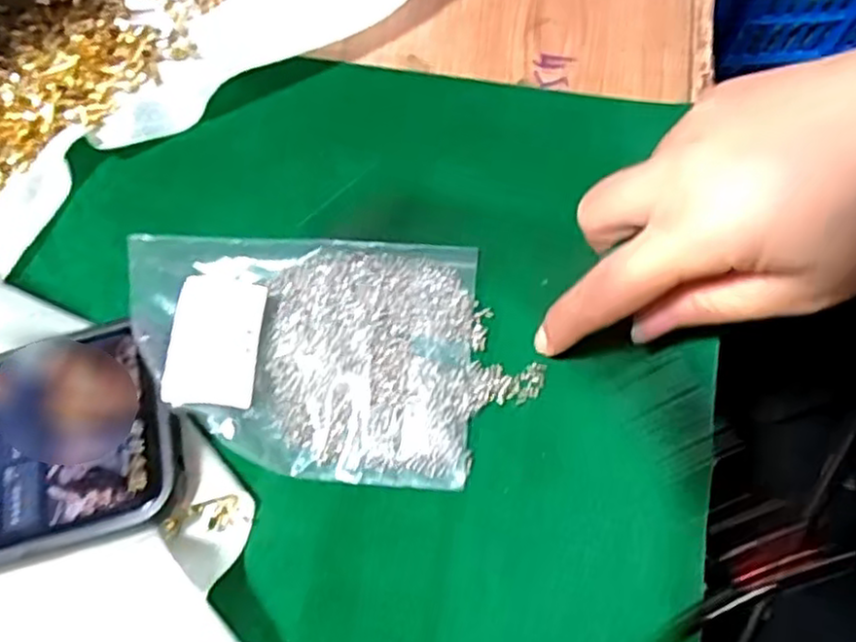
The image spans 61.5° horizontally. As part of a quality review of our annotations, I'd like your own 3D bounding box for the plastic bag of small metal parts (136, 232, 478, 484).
[{"bbox_3d":[-0.048,0.009,0.268,0.130,0.020,0.091,3,71,4],"label":"plastic bag of small metal parts"}]

